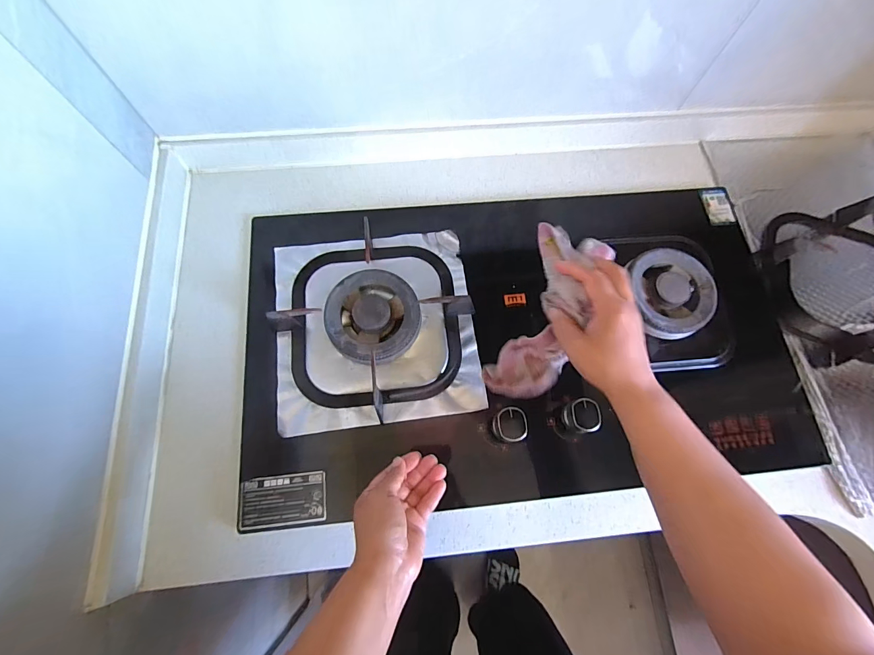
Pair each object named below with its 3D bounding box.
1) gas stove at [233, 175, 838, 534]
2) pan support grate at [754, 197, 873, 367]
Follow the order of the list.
[{"bbox_3d":[0.118,-0.023,0.562,0.779,0.070,0.433,-6,73,-3],"label":"gas stove"},{"bbox_3d":[0.679,-0.084,0.635,0.268,0.072,0.270,0,72,-1],"label":"pan support grate"}]

